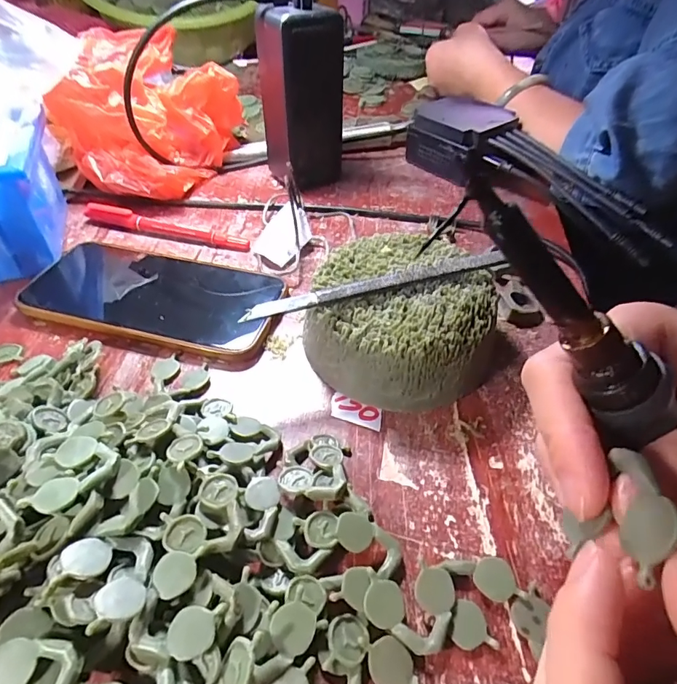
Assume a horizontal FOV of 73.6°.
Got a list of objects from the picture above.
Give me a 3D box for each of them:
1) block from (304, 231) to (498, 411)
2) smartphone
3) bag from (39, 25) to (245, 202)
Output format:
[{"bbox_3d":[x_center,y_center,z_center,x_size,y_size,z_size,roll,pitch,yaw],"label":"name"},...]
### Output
[{"bbox_3d":[0.035,-0.015,0.257,0.095,0.047,0.096,0,45,0],"label":"block"},{"bbox_3d":[-0.125,-0.032,0.297,0.177,0.010,0.082,15,47,13],"label":"smartphone"},{"bbox_3d":[-0.157,-0.194,0.392,0.098,0.102,0.140,22,49,18],"label":"bag"}]

